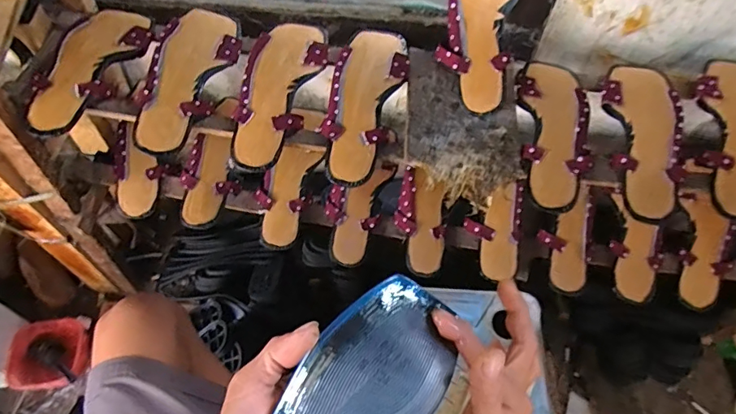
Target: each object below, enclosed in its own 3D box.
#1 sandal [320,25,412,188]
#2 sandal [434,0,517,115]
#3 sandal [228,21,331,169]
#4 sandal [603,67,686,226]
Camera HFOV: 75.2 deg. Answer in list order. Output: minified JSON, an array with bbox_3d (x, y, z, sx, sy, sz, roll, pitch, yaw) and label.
[{"bbox_3d":[-0.004,-0.136,0.613,0.089,0.046,0.226,11,57,3],"label":"sandal"},{"bbox_3d":[0.146,-0.241,0.621,0.092,0.025,0.234,7,83,0],"label":"sandal"},{"bbox_3d":[-0.112,-0.148,0.607,0.090,0.034,0.227,10,57,2],"label":"sandal"},{"bbox_3d":[0.345,-0.087,0.600,0.089,0.041,0.213,13,57,4],"label":"sandal"}]

